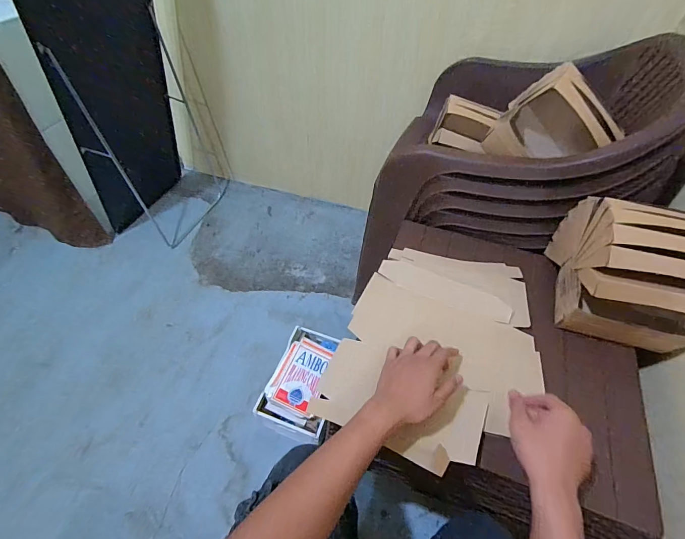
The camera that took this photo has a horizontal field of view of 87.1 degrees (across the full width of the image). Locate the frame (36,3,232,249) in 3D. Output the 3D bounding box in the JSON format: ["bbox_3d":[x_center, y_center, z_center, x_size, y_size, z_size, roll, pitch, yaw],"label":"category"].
[{"bbox_3d":[-0.751,-0.560,1.477,0.269,0.728,0.563,16,53,11],"label":"frame"}]

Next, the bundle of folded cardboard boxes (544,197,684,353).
[{"bbox_3d":[0.489,-0.013,0.591,0.190,0.162,0.211,15,53,10],"label":"bundle of folded cardboard boxes"}]

